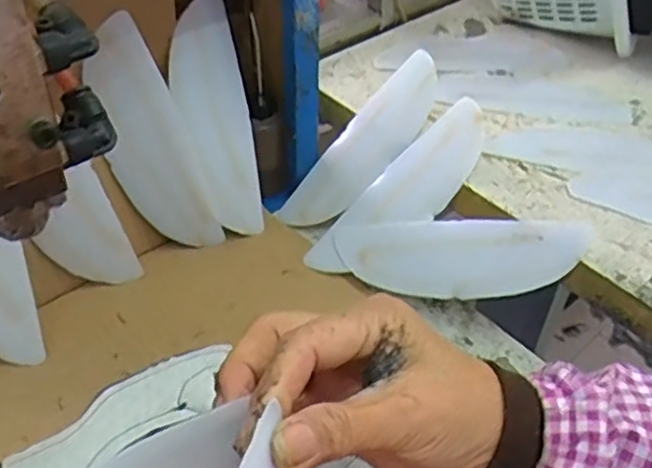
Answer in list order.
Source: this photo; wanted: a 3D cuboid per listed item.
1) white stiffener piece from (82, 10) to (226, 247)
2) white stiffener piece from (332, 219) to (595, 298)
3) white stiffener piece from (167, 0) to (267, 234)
[{"bbox_3d":[-0.155,-0.077,0.604,0.068,0.213,0.013,-18,28,-4],"label":"white stiffener piece"},{"bbox_3d":[0.113,0.020,0.610,0.216,0.013,0.069,1,74,20],"label":"white stiffener piece"},{"bbox_3d":[-0.101,-0.106,0.641,0.071,0.216,0.033,-14,13,-16],"label":"white stiffener piece"}]

